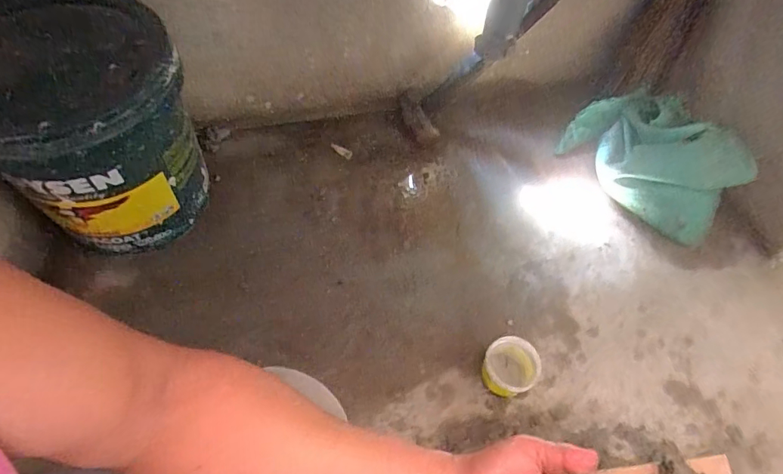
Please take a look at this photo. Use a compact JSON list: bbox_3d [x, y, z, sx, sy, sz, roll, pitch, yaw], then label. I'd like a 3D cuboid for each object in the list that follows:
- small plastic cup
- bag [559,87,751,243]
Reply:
[{"bbox_3d":[0.180,0.198,0.712,0.080,0.058,0.078,2,57,-3],"label":"small plastic cup"},{"bbox_3d":[0.484,-0.155,0.889,0.296,0.183,0.196,21,58,10],"label":"bag"}]

